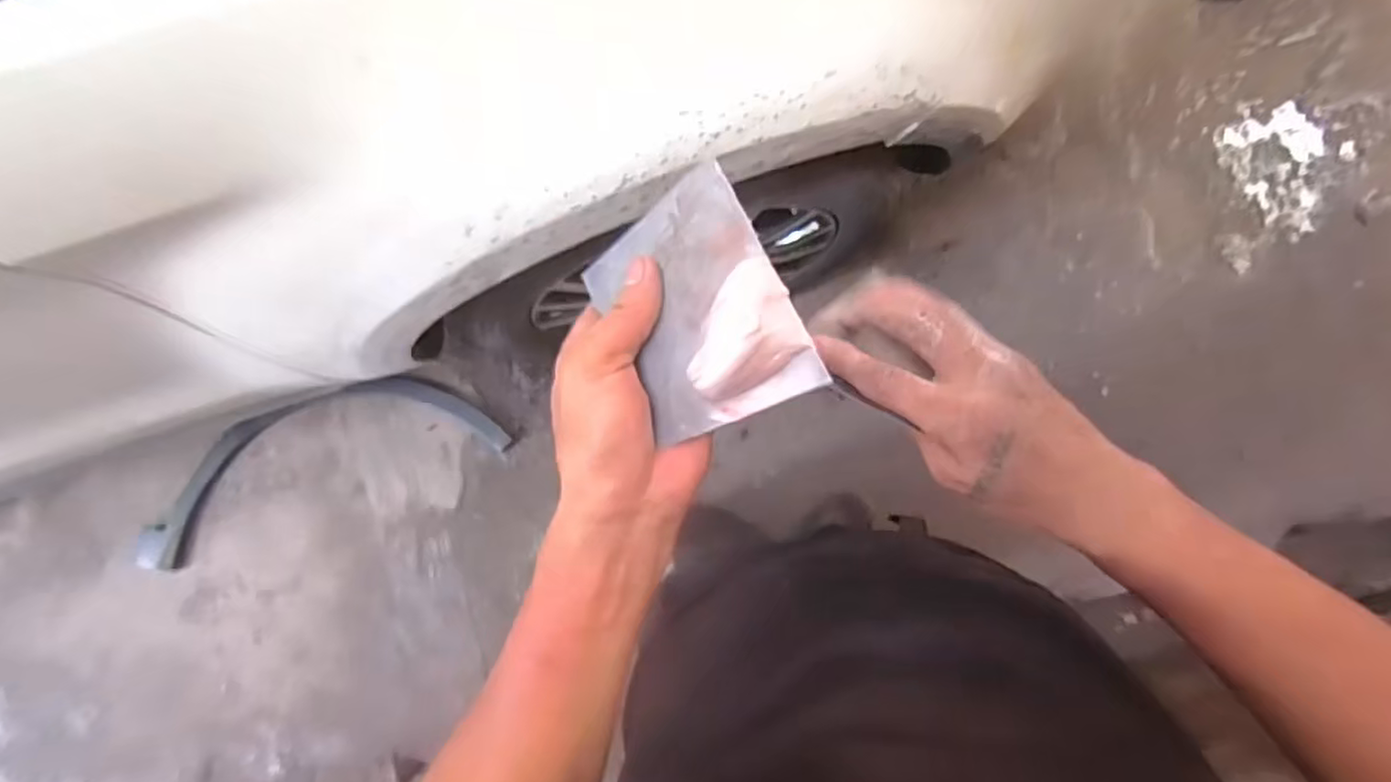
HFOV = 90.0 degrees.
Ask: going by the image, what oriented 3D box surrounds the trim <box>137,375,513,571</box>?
[{"bbox_3d":[-0.839,0.146,1.460,0.783,0.100,0.245,-21,82,4],"label":"trim"}]

